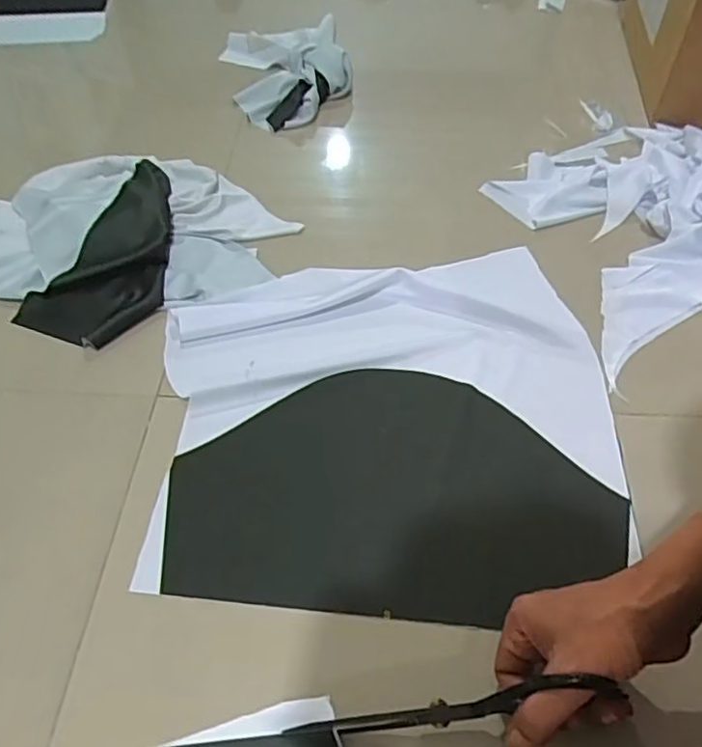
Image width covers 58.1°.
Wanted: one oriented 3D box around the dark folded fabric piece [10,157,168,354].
[{"bbox_3d":[-0.285,-0.162,0.727,0.148,0.067,0.291,1,51,-2],"label":"dark folded fabric piece"}]

